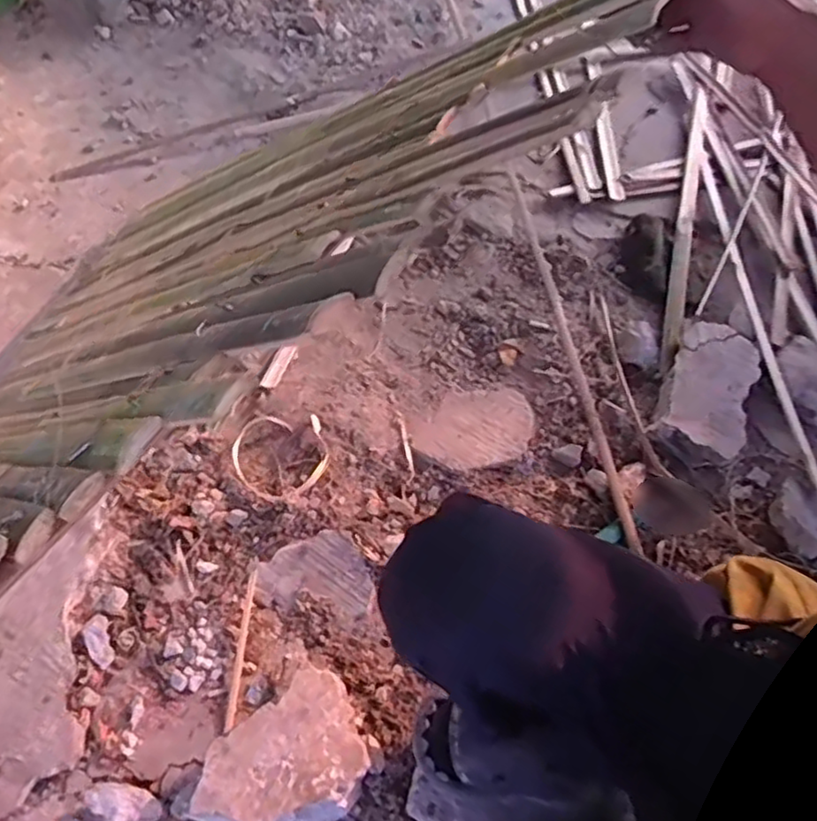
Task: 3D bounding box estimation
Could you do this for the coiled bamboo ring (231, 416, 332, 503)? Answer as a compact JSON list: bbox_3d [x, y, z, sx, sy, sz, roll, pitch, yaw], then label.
[{"bbox_3d":[-0.195,0.069,1.015,0.150,0.022,0.137,1,61,-1],"label":"coiled bamboo ring"}]

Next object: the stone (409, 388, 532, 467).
[{"bbox_3d":[0.102,0.022,1.045,0.180,0.012,0.137,-3,61,-3],"label":"stone"}]

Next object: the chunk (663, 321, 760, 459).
[{"bbox_3d":[0.480,-0.041,1.073,0.129,0.055,0.246,22,64,12],"label":"chunk"}]

